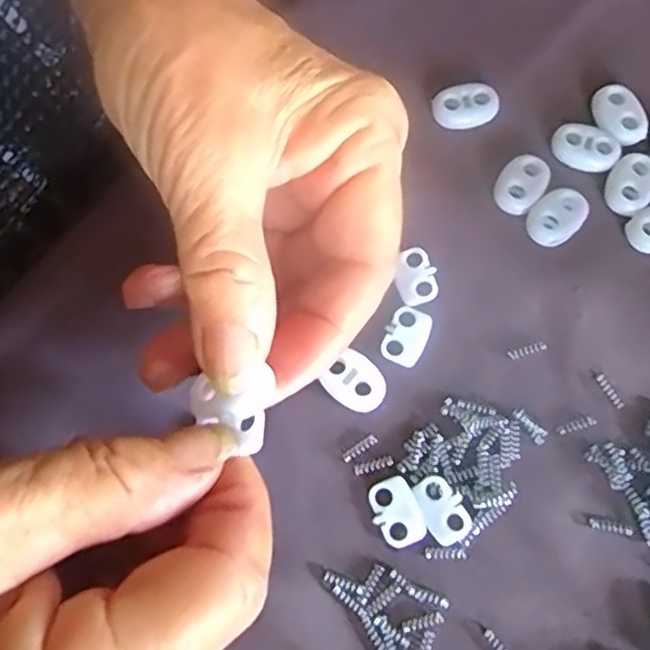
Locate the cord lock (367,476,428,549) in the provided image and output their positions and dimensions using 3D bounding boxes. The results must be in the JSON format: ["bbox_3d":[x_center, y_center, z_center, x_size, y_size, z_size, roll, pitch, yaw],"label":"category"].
[{"bbox_3d":[0.021,0.054,0.193,0.013,0.004,0.020,-22,73,-5],"label":"cord lock"}]

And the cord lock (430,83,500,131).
[{"bbox_3d":[0.048,-0.075,0.232,0.023,0.007,0.014,-2,73,1],"label":"cord lock"}]

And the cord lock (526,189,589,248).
[{"bbox_3d":[0.075,-0.035,0.219,0.020,0.007,0.015,-37,75,-9],"label":"cord lock"}]

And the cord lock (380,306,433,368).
[{"bbox_3d":[0.026,0.004,0.210,0.013,0.004,0.018,24,75,9],"label":"cord lock"}]

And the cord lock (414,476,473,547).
[{"bbox_3d":[0.033,0.053,0.192,0.012,0.004,0.019,-27,74,-7],"label":"cord lock"}]

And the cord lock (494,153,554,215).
[{"bbox_3d":[0.065,-0.046,0.223,0.015,0.006,0.019,25,75,9],"label":"cord lock"}]

